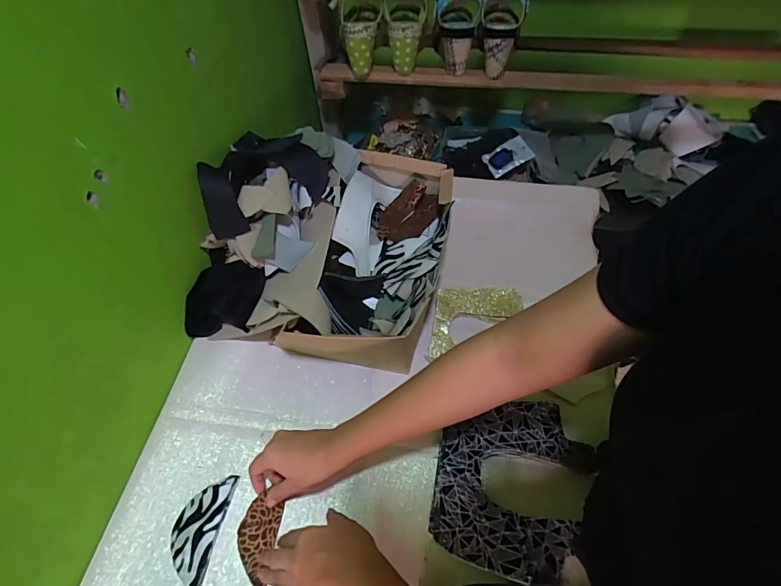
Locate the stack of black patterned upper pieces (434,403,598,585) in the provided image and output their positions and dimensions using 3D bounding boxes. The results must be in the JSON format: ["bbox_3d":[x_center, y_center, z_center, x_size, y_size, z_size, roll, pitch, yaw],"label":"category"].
[{"bbox_3d":[0.143,0.218,0.498,0.173,0.033,0.190,12,55,10],"label":"stack of black patterned upper pieces"}]

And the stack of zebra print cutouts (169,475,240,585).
[{"bbox_3d":[-0.220,0.266,0.487,0.051,0.011,0.113,8,55,7],"label":"stack of zebra print cutouts"}]

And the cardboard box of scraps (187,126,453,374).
[{"bbox_3d":[-0.097,-0.080,0.642,0.343,0.149,0.346,12,55,10],"label":"cardboard box of scraps"}]

